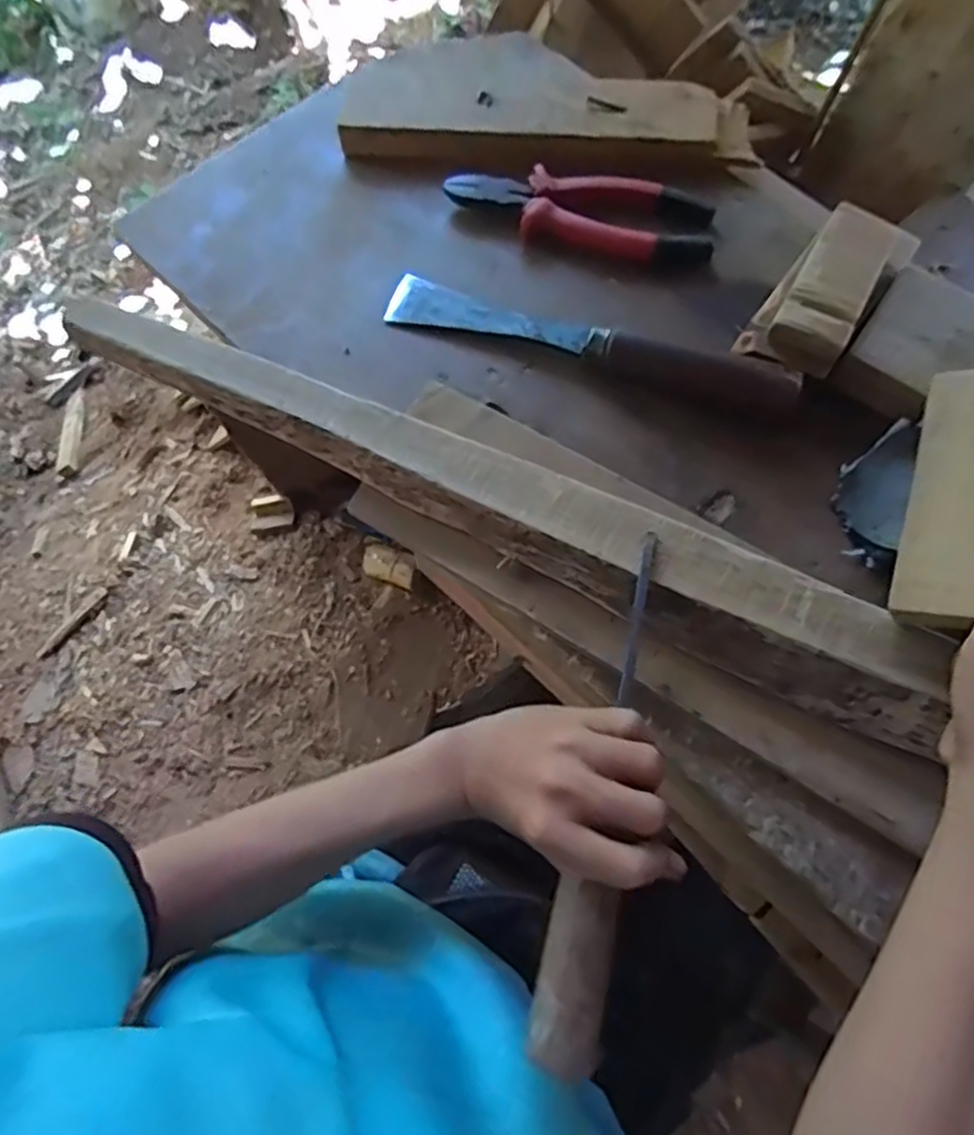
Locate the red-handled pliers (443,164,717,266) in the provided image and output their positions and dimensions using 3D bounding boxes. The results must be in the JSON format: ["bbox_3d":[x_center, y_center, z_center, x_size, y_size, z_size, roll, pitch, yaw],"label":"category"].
[{"bbox_3d":[0.064,-0.247,0.464,0.183,0.015,0.058,9,73,3],"label":"red-handled pliers"}]

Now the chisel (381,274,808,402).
[{"bbox_3d":[0.059,-0.147,0.425,0.257,0.037,0.035,18,74,5],"label":"chisel"}]

